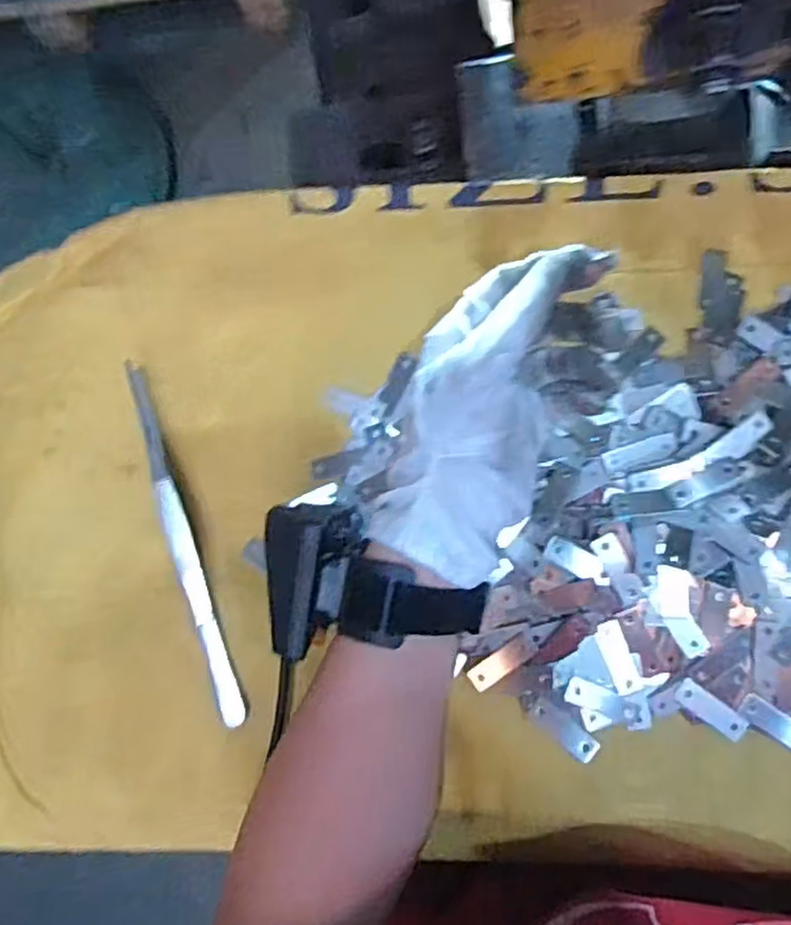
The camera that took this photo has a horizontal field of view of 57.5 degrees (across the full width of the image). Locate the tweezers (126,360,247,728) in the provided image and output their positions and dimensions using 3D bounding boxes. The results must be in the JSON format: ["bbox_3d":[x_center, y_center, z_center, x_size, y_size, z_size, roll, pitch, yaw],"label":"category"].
[{"bbox_3d":[-0.110,0.040,0.370,0.013,0.014,0.190,-19,81,3],"label":"tweezers"}]

